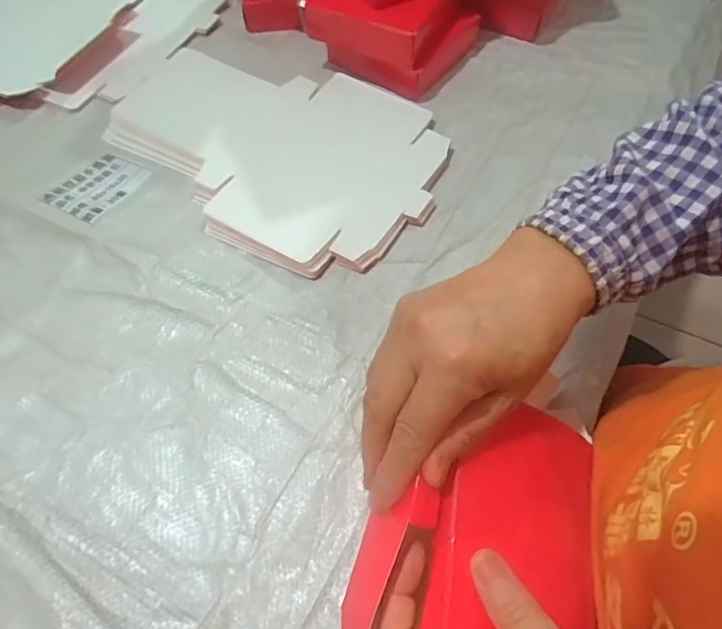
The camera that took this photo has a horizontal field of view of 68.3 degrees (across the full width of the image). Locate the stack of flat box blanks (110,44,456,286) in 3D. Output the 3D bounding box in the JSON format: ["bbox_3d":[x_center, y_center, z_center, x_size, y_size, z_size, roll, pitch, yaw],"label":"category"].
[{"bbox_3d":[-0.101,-0.174,0.548,0.348,0.014,0.233,22,64,12],"label":"stack of flat box blanks"}]

